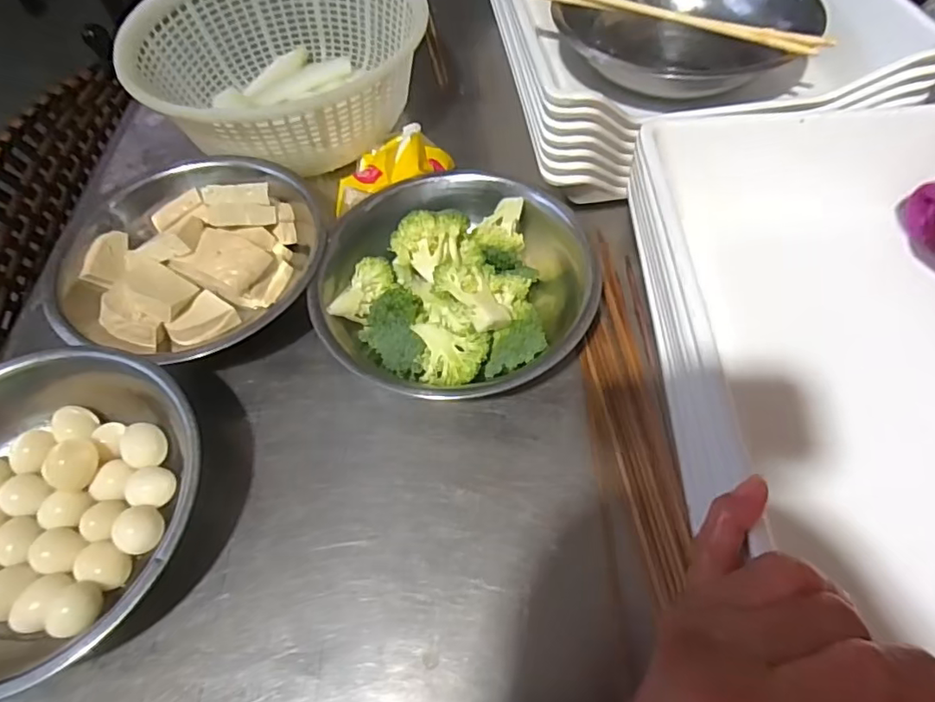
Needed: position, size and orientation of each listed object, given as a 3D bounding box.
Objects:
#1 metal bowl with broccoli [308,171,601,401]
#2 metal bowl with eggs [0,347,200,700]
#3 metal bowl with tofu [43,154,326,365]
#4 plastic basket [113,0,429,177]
[{"bbox_3d":[-0.009,-0.048,0.390,0.179,0.061,0.162,2,57,4],"label":"metal bowl with broccoli"},{"bbox_3d":[-0.236,0.088,0.321,0.177,0.055,0.183,-1,57,2],"label":"metal bowl with eggs"},{"bbox_3d":[-0.194,-0.076,0.422,0.182,0.061,0.155,-10,57,-3],"label":"metal bowl with tofu"},{"bbox_3d":[-0.155,-0.248,0.501,0.237,0.086,0.230,2,57,4],"label":"plastic basket"}]

